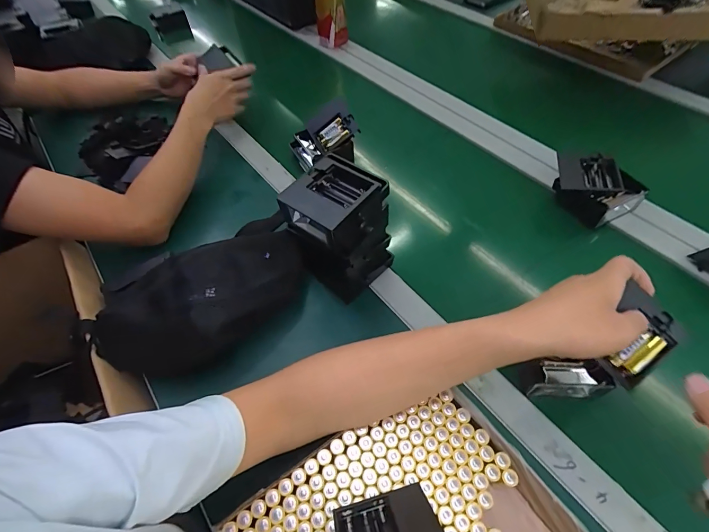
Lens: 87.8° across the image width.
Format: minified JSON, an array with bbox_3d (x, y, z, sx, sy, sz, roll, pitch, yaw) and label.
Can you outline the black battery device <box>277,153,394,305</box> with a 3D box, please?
[{"bbox_3d":[-0.018,-0.042,0.462,0.100,0.156,0.101,34,63,24],"label":"black battery device"}]

